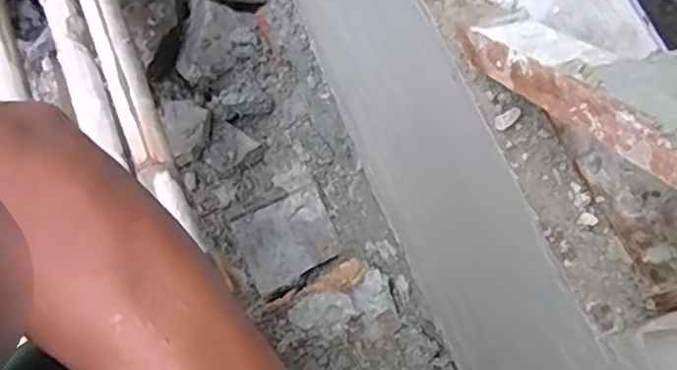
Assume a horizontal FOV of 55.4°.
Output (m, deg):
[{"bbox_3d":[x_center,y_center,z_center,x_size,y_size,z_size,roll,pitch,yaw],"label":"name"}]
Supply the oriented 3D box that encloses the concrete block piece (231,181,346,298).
[{"bbox_3d":[-0.078,0.084,0.991,0.144,0.025,0.121,-26,75,-6],"label":"concrete block piece"}]

